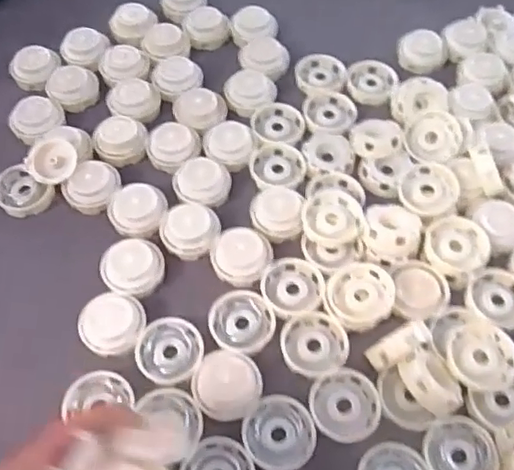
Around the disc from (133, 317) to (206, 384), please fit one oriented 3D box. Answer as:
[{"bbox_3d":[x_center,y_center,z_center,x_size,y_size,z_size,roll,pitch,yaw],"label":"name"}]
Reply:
[{"bbox_3d":[-0.082,0.108,0.553,0.061,0.011,0.063,0,60,0],"label":"disc"}]

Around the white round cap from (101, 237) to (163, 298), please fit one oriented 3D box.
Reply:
[{"bbox_3d":[-0.123,0.032,0.592,0.058,0.021,0.058,0,60,0],"label":"white round cap"}]

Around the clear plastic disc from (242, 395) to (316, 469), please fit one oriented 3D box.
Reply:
[{"bbox_3d":[0.020,0.174,0.517,0.059,0.011,0.062,0,60,0],"label":"clear plastic disc"}]

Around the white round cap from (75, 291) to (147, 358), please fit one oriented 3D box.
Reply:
[{"bbox_3d":[-0.135,0.083,0.559,0.055,0.024,0.059,0,60,0],"label":"white round cap"}]

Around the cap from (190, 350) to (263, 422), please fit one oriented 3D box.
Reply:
[{"bbox_3d":[-0.028,0.130,0.527,0.062,0.031,0.060,0,60,0],"label":"cap"}]

